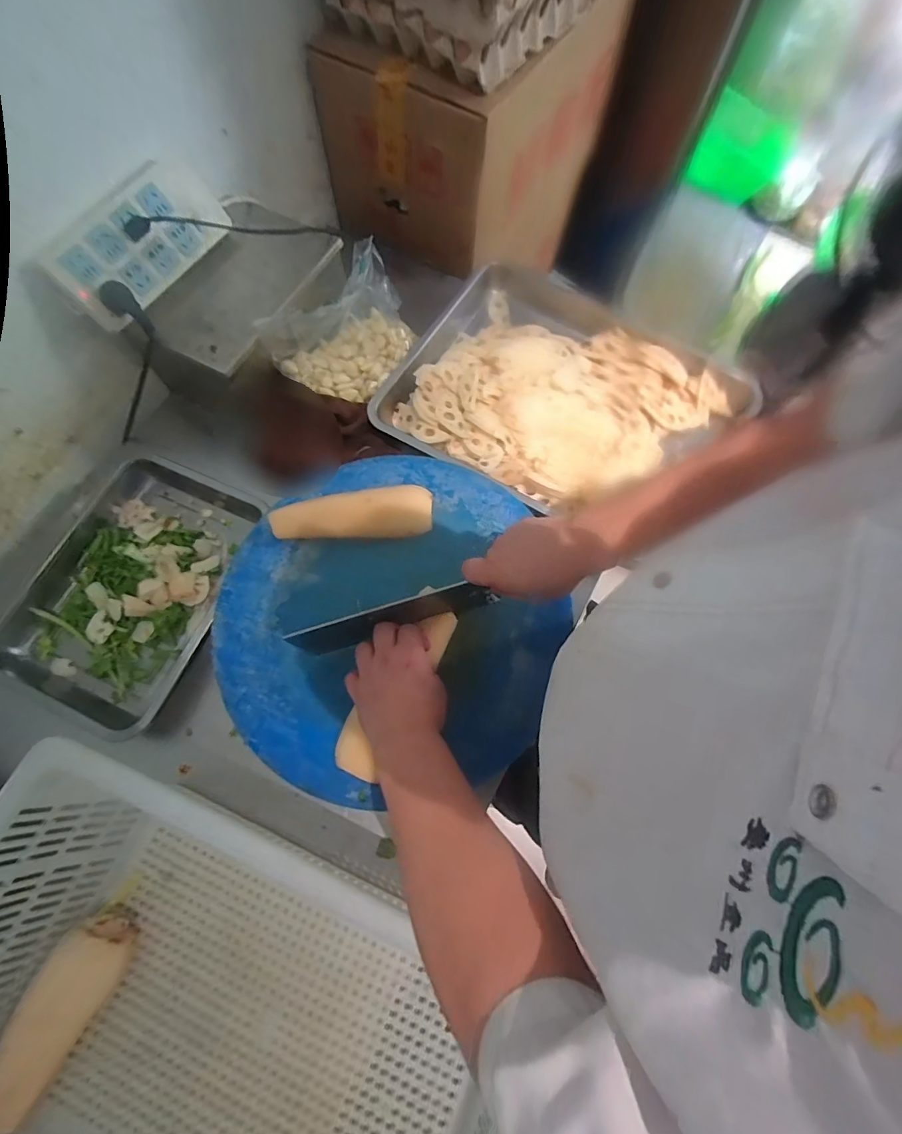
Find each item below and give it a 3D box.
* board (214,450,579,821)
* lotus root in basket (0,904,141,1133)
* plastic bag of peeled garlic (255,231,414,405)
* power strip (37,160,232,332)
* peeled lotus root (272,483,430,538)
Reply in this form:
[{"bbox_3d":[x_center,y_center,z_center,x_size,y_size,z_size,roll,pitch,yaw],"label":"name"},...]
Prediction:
[{"bbox_3d":[-0.080,0.053,0.542,0.387,0.023,0.392,0,71,0],"label":"board"},{"bbox_3d":[-0.390,0.447,0.458,0.064,0.068,0.175,20,72,7],"label":"lotus root in basket"},{"bbox_3d":[-0.146,-0.333,0.654,0.210,0.133,0.104,-41,76,-13],"label":"plastic bag of peeled garlic"},{"bbox_3d":[-0.384,-0.409,0.569,0.032,0.102,0.226,22,74,42],"label":"power strip"},{"bbox_3d":[-0.122,-0.070,0.566,0.193,0.034,0.062,-2,71,0],"label":"peeled lotus root"}]

